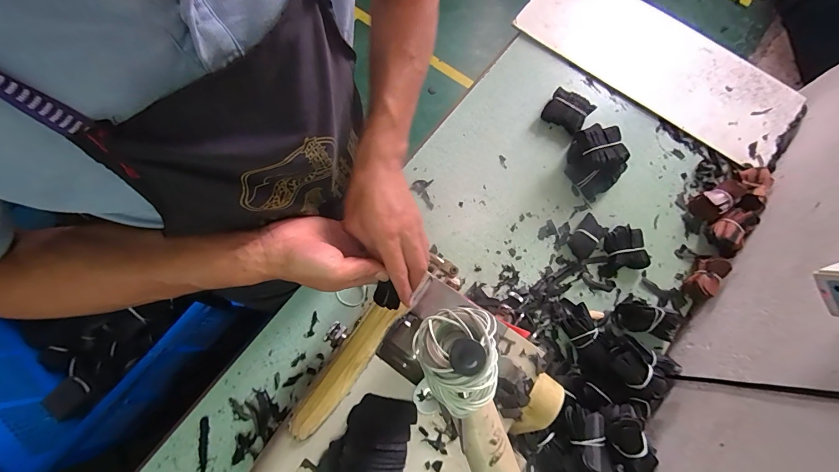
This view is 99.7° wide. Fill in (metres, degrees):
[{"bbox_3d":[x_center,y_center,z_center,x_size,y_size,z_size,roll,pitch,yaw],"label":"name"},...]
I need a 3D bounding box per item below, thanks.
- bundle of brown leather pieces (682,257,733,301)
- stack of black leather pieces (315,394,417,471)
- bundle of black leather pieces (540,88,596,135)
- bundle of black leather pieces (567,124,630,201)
[{"bbox_3d":[0.469,0.068,0.582,0.033,0.046,0.072,35,76,7],"label":"bundle of brown leather pieces"},{"bbox_3d":[-0.055,0.234,0.385,0.096,0.017,0.108,11,74,1],"label":"stack of black leather pieces"},{"bbox_3d":[0.273,-0.231,0.657,0.074,0.031,0.063,32,76,7],"label":"bundle of black leather pieces"},{"bbox_3d":[0.310,-0.135,0.618,0.097,0.064,0.108,-33,78,-10],"label":"bundle of black leather pieces"}]

